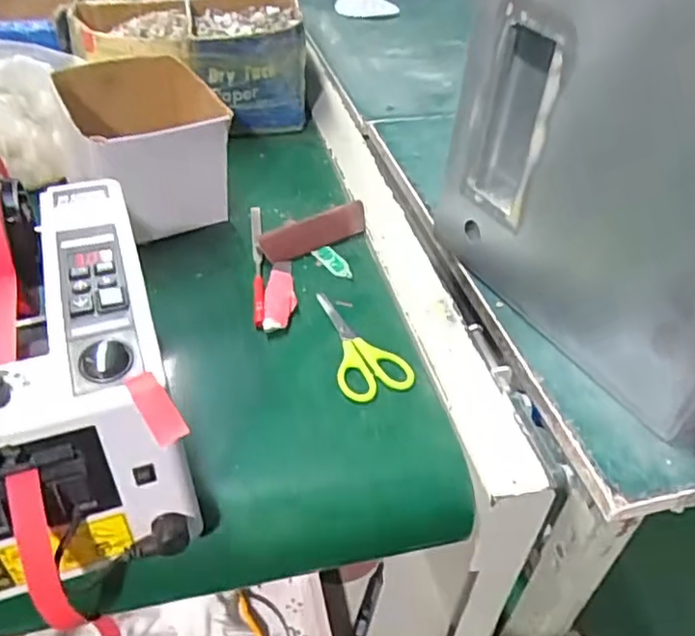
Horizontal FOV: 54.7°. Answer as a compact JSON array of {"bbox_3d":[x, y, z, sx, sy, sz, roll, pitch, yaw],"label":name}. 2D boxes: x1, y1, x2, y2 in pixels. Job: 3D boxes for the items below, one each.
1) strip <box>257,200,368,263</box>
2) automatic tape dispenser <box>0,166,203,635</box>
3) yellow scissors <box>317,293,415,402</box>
[{"bbox_3d":[-0.032,-0.085,0.661,0.116,0.032,0.012,-24,16,-27],"label":"strip"},{"bbox_3d":[-0.187,0.019,0.414,0.137,0.130,0.257,-13,46,-19],"label":"automatic tape dispenser"},{"bbox_3d":[0.007,0.017,0.567,0.058,0.013,0.127,-12,45,-18],"label":"yellow scissors"}]

